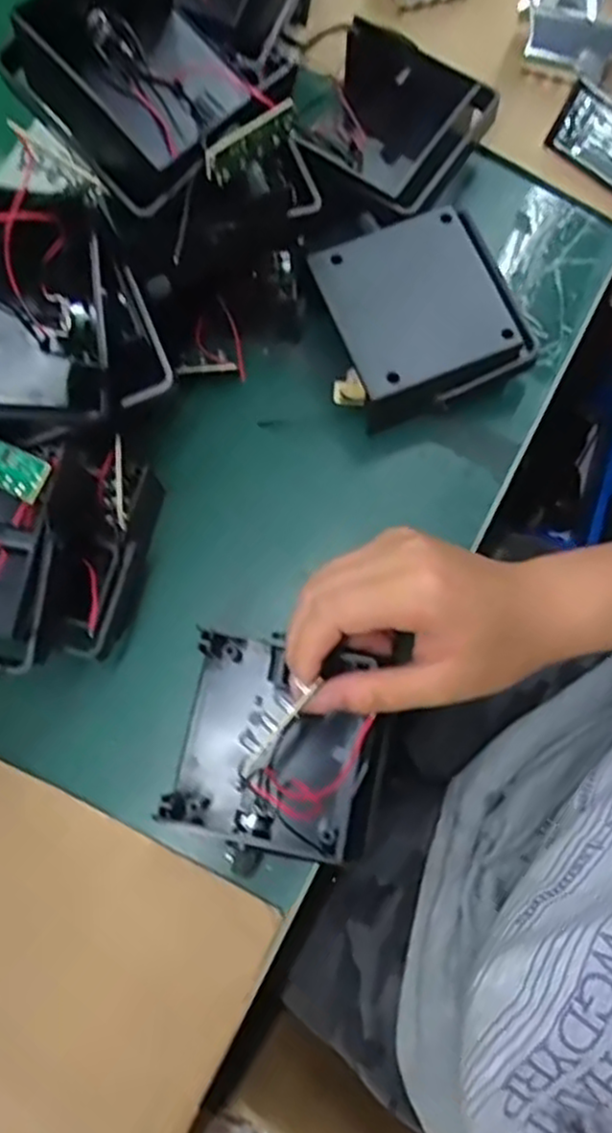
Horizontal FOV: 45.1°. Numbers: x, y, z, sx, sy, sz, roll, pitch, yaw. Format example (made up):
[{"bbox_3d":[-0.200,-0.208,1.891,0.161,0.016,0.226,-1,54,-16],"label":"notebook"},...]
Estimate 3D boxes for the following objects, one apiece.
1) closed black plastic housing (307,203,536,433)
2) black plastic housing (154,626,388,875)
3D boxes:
[{"bbox_3d":[0.057,-0.125,0.374,0.088,0.043,0.094,-23,77,-5],"label":"closed black plastic housing"},{"bbox_3d":[-0.014,0.084,0.331,0.091,0.033,0.096,14,77,4],"label":"black plastic housing"}]

